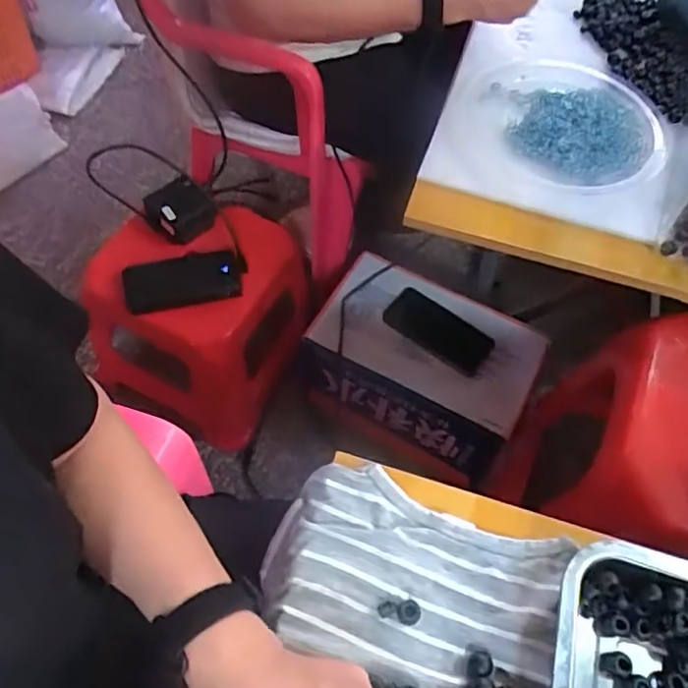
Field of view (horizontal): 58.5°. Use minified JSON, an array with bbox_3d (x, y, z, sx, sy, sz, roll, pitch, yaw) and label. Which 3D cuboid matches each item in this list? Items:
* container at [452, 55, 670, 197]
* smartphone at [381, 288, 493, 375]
[{"bbox_3d":[0.261,-0.272,0.727,0.227,0.046,0.223,1,59,-2],"label":"container"},{"bbox_3d":[0.147,-0.020,0.962,0.170,0.017,0.081,32,63,15],"label":"smartphone"}]

